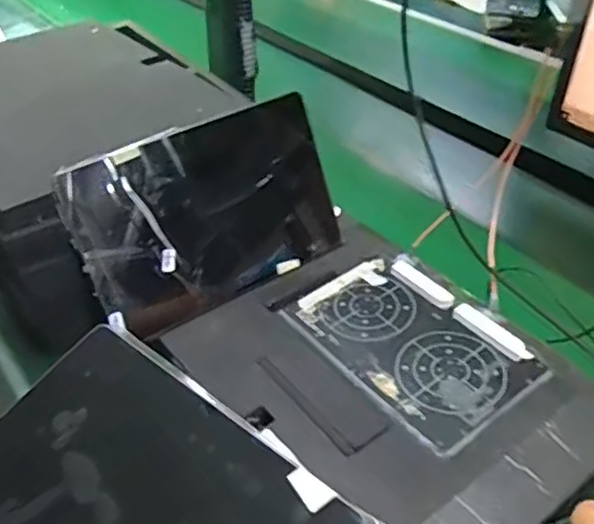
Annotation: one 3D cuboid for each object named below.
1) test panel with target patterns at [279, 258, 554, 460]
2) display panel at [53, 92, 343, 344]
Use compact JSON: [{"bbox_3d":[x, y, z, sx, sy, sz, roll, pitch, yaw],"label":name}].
[{"bbox_3d":[0.103,0.069,0.588,0.139,0.014,0.207,-26,45,-27],"label":"test panel with target patterns"},{"bbox_3d":[-0.081,-0.045,0.626,0.252,0.169,0.013,-26,19,-24],"label":"display panel"}]

